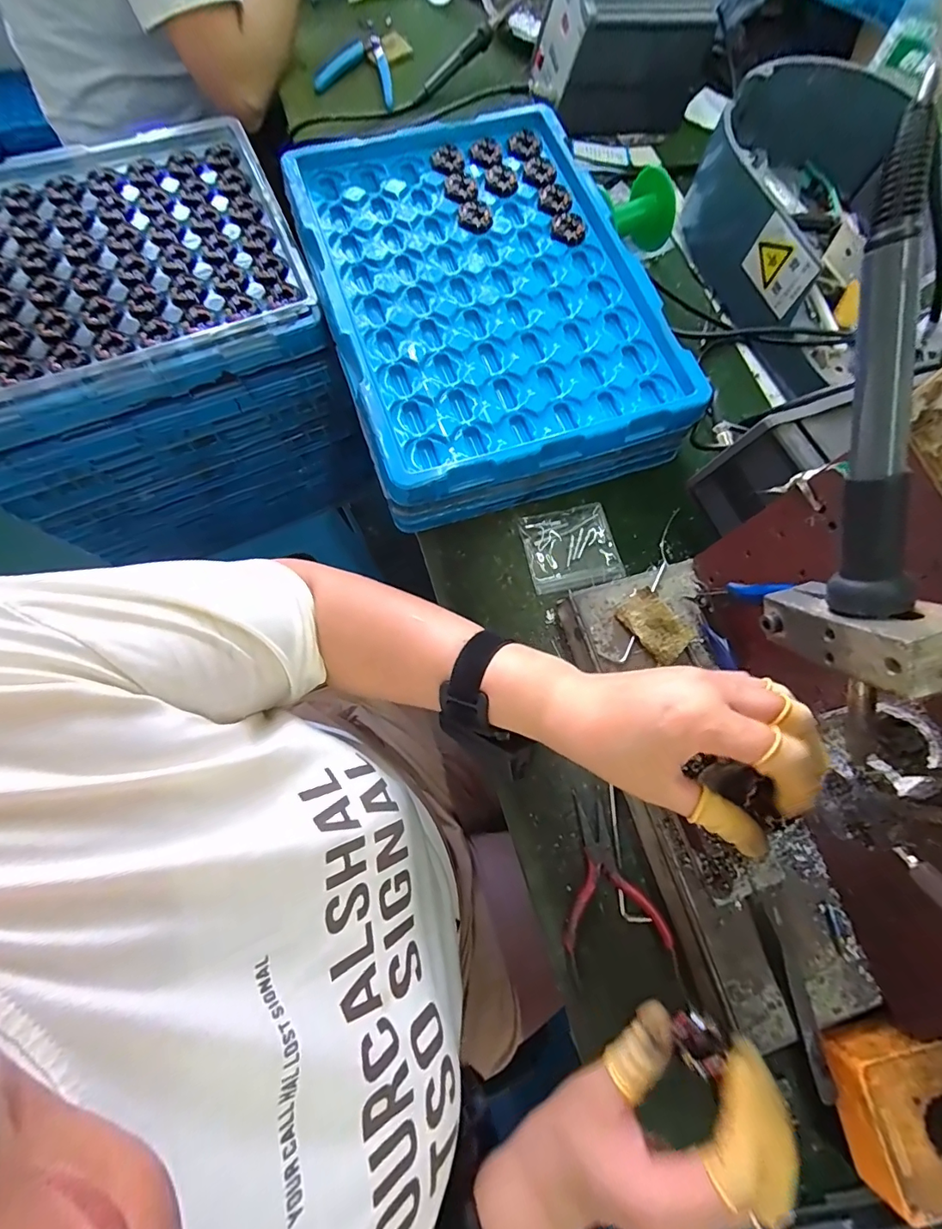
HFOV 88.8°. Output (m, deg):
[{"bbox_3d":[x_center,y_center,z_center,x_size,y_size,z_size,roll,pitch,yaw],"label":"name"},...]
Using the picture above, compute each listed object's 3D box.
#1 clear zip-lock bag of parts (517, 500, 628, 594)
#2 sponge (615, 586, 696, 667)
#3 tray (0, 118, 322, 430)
[{"bbox_3d":[0.087,-0.058,0.419,0.079,0.004,0.072,-11,76,-3],"label":"clear zip-lock bag of parts"},{"bbox_3d":[0.132,0.008,0.345,0.033,0.013,0.051,-43,80,-10],"label":"sponge"},{"bbox_3d":[-0.361,-0.323,0.441,0.371,0.025,0.278,-24,77,-6],"label":"tray"}]

